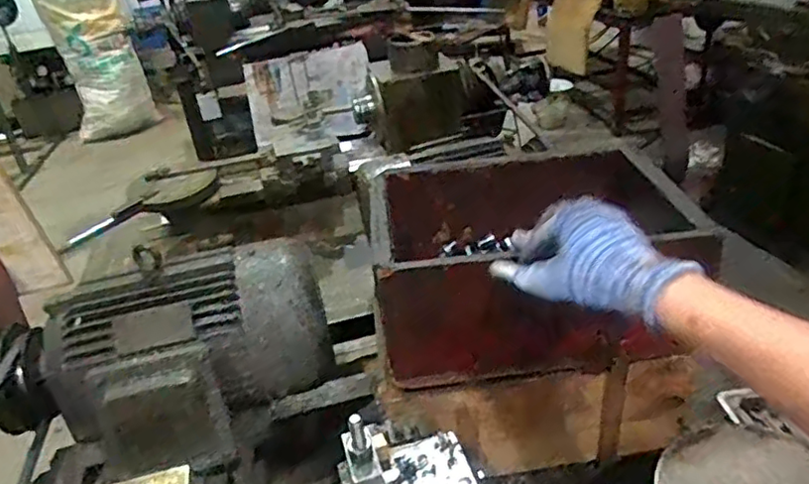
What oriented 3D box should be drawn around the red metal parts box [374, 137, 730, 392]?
[{"bbox_3d":[0.148,0.016,0.734,0.334,0.153,0.248,-5,30,3],"label":"red metal parts box"}]

